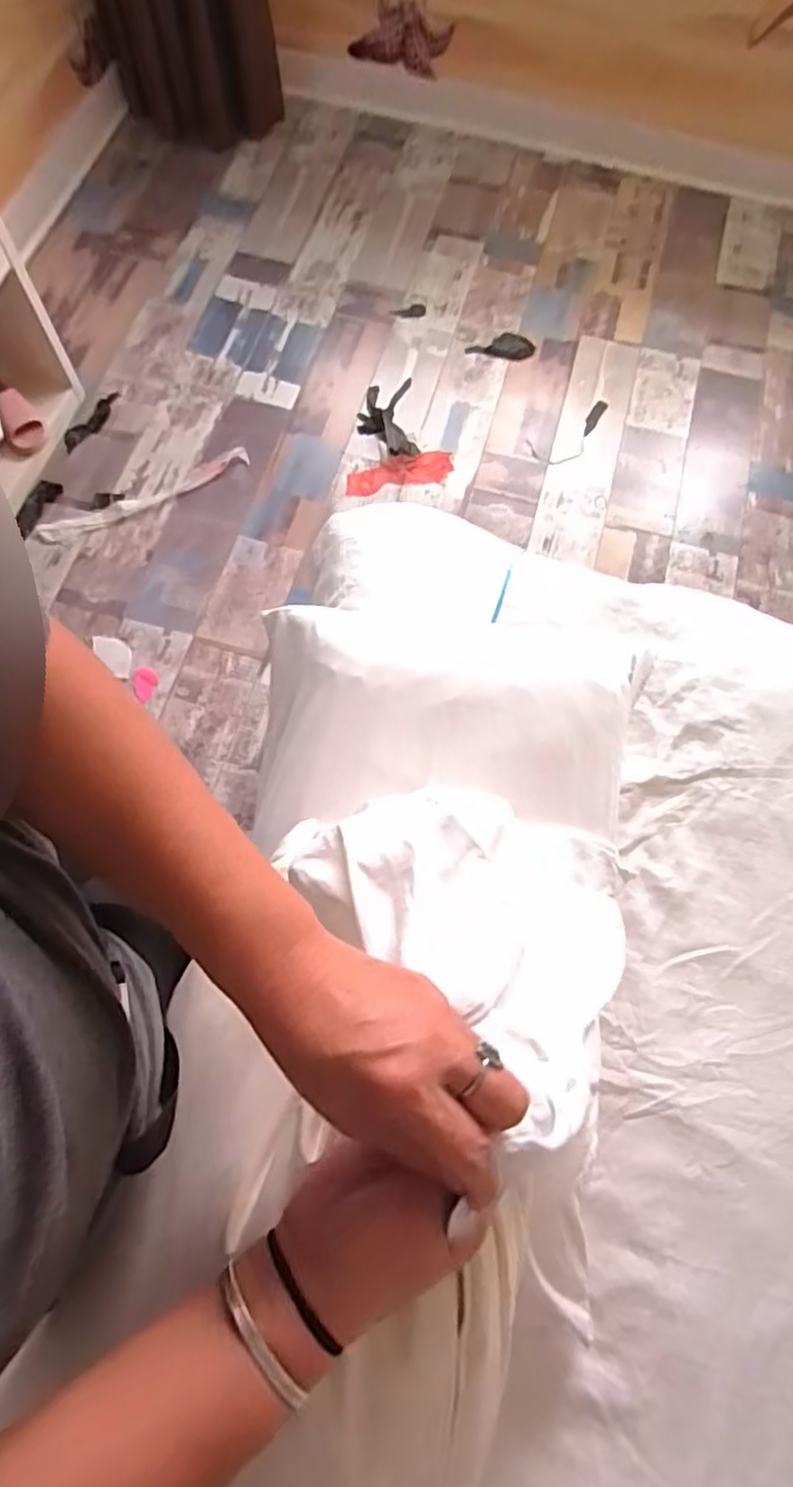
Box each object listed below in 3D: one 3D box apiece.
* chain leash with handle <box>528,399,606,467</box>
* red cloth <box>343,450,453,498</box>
[{"bbox_3d":[0.466,-0.796,1.651,0.280,0.018,0.105,-34,74,-12],"label":"chain leash with handle"},{"bbox_3d":[0.006,-0.665,1.564,0.259,0.030,0.094,-8,72,-5],"label":"red cloth"}]

